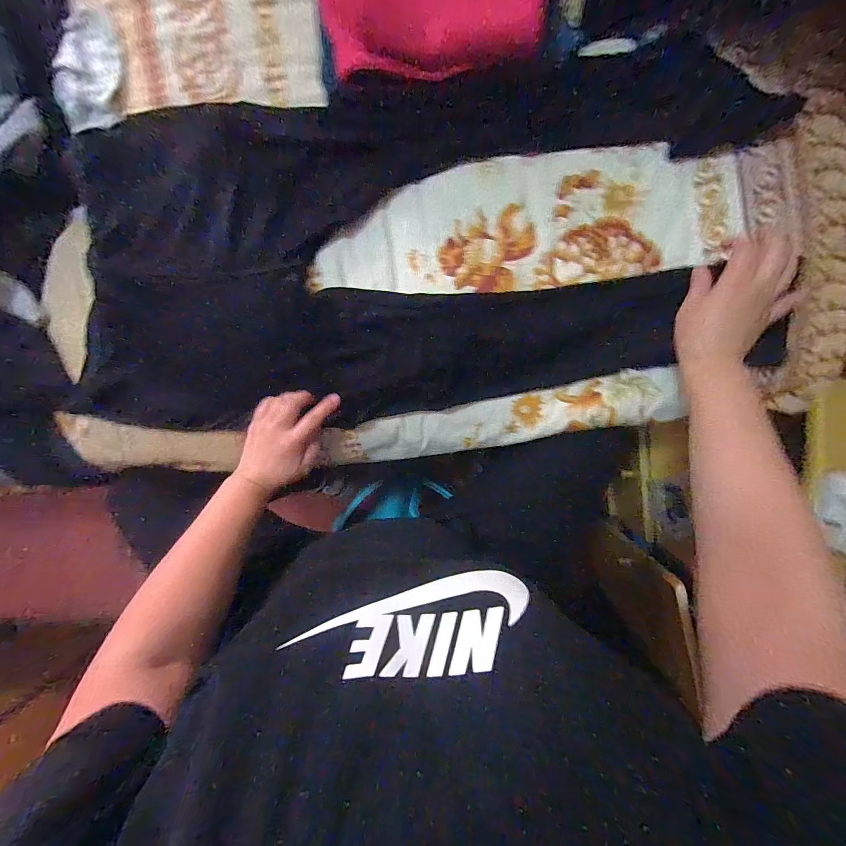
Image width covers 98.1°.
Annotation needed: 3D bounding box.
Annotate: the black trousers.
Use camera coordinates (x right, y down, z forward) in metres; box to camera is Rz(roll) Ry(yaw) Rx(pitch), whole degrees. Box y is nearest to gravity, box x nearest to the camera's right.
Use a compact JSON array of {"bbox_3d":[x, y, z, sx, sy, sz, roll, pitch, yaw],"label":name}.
[{"bbox_3d":[-0.049,-0.192,0.441,0.789,0.034,0.365,-3,101,4],"label":"black trousers"}]

